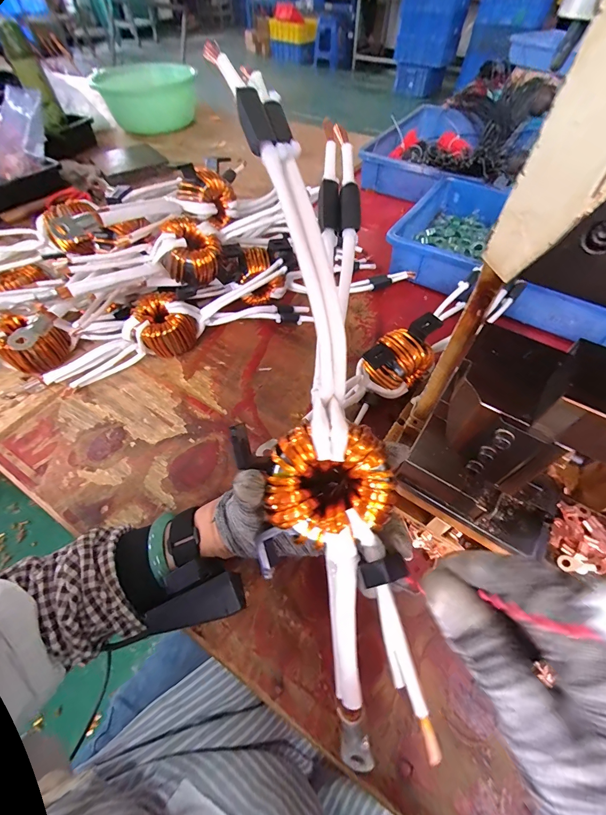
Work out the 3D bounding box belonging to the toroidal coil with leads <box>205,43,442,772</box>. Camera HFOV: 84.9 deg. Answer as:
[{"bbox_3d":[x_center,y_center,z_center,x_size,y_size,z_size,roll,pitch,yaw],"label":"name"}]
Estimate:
[{"bbox_3d":[0.015,0.033,0.201,0.073,0.061,0.428,-11,96,-2],"label":"toroidal coil with leads"}]

